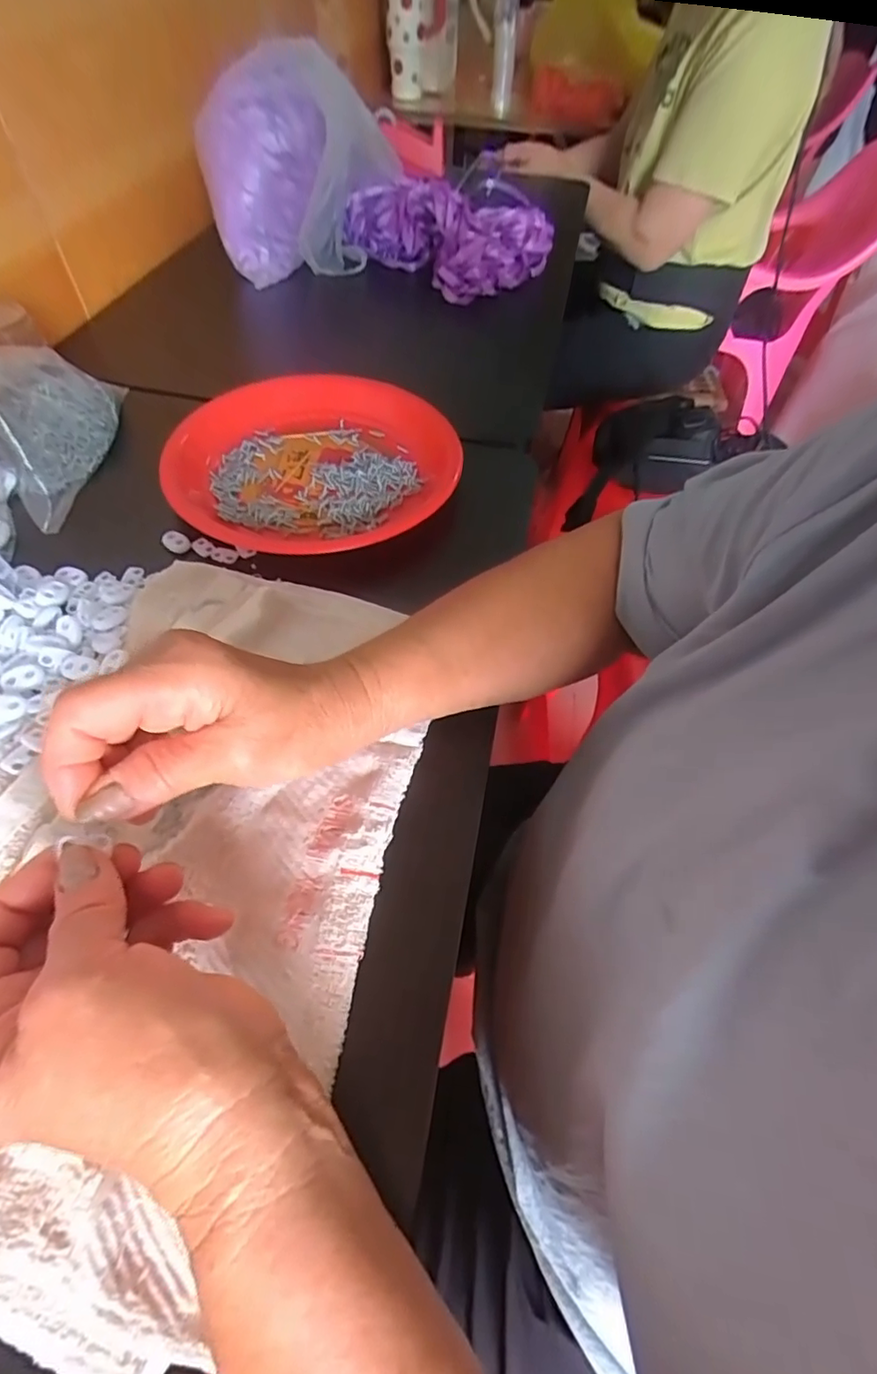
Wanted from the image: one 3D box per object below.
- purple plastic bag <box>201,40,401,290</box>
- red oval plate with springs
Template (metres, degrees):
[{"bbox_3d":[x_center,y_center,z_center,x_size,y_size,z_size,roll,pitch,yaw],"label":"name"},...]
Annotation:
[{"bbox_3d":[-0.149,-0.564,0.615,0.200,0.179,0.114,-8,55,-8],"label":"purple plastic bag"},{"bbox_3d":[-0.092,-0.188,0.457,0.219,0.031,0.215,0,55,-3],"label":"red oval plate with springs"}]

